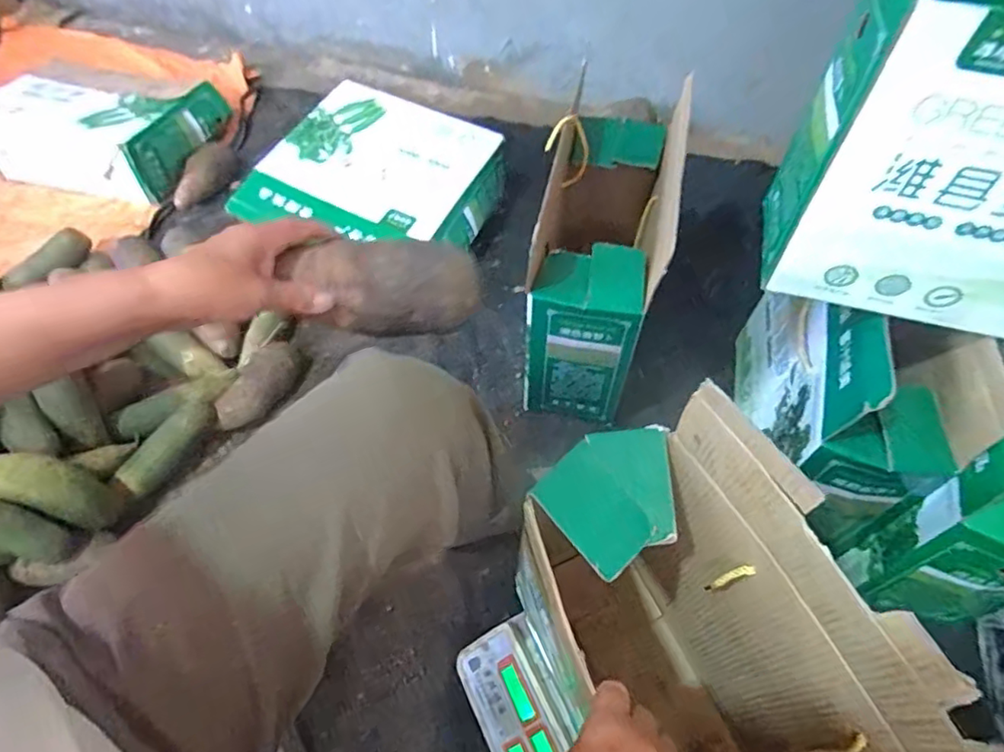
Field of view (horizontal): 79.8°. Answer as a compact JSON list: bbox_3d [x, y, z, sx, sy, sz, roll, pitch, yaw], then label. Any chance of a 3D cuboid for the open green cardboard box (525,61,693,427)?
[{"bbox_3d":[0.130,-0.165,0.868,0.142,0.293,0.348,10,56,6],"label":"open green cardboard box"}]

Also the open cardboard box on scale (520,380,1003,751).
[{"bbox_3d":[0.158,0.259,0.449,0.155,0.344,0.411,-18,58,-13],"label":"open cardboard box on scale"}]

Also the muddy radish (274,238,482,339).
[{"bbox_3d":[-0.085,-0.071,0.458,0.131,0.057,0.055,-4,56,-4],"label":"muddy radish"}]

